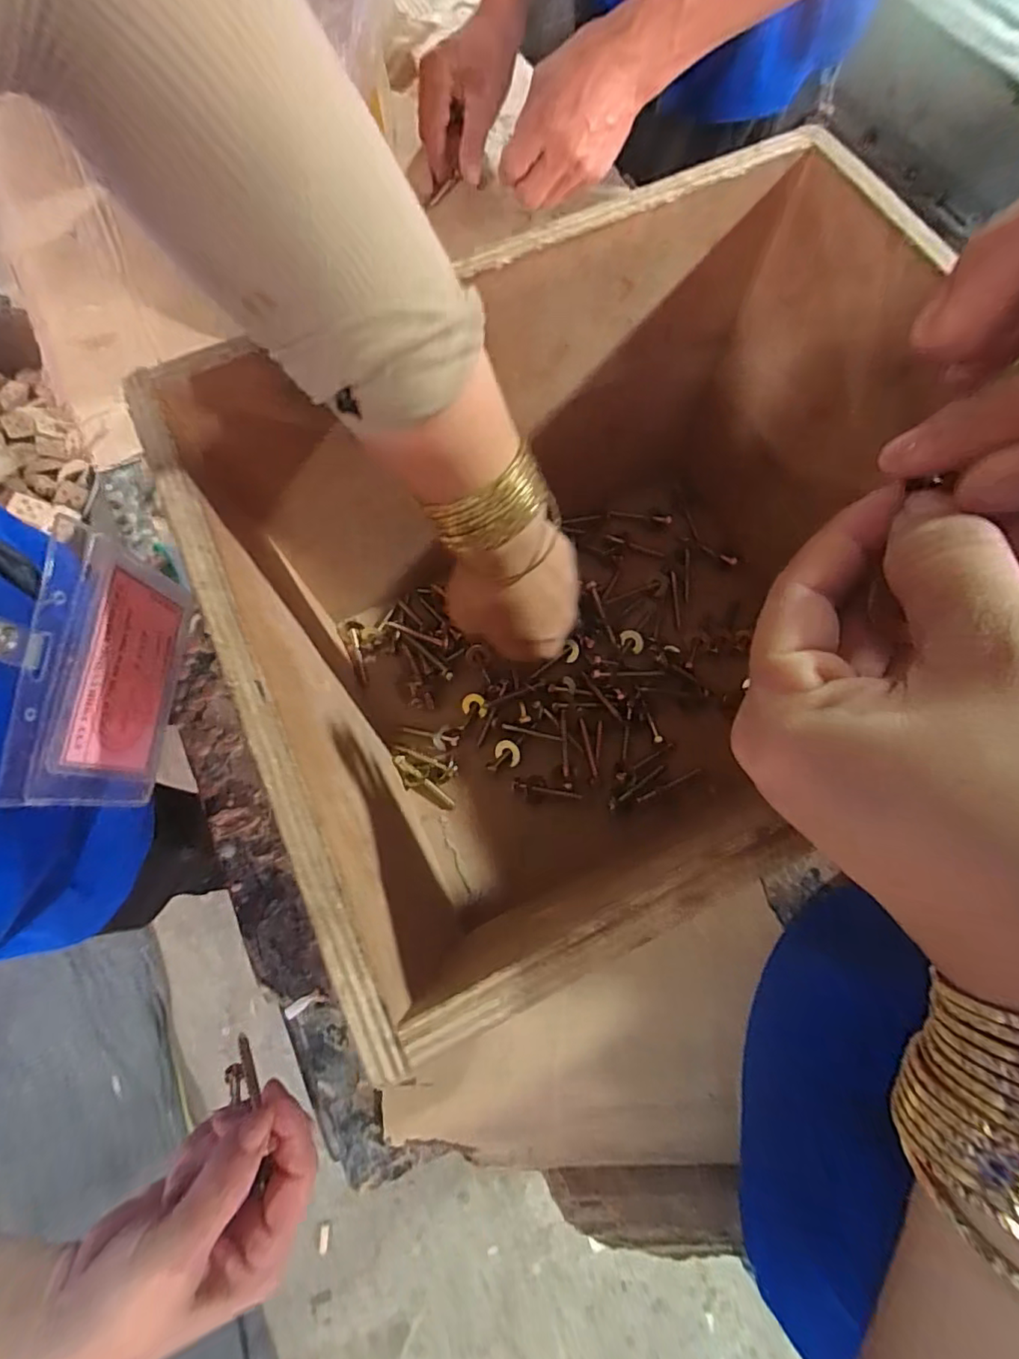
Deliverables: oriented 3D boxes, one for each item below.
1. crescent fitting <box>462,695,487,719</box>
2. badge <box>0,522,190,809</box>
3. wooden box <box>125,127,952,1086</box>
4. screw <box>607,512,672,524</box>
[{"bbox_3d":[-0.025,0.018,0.399,0.016,0.006,0.016,-12,74,-3],"label":"crescent fitting"},{"bbox_3d":[-0.162,0.000,0.230,0.007,0.086,0.100,5,72,2],"label":"badge"},{"bbox_3d":[0.052,-0.041,0.308,0.319,0.233,0.250,-27,75,-7],"label":"wooden box"},{"bbox_3d":[0.102,-0.127,0.446,0.049,0.005,0.005,10,74,3],"label":"screw"}]

